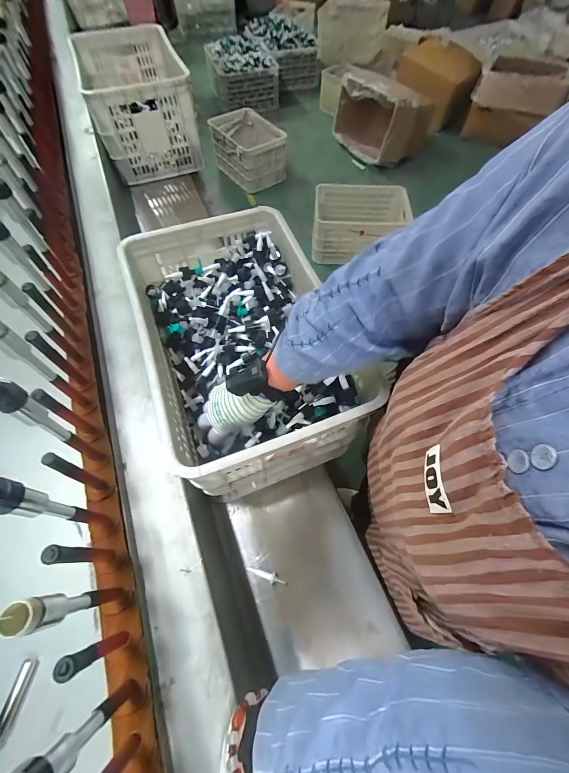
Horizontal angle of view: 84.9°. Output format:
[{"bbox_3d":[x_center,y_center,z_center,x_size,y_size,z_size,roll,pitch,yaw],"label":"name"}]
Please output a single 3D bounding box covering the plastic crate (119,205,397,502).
[{"bbox_3d":[-0.085,-0.091,0.652,0.347,0.209,0.531,-19,64,-10],"label":"plastic crate"}]

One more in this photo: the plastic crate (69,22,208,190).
[{"bbox_3d":[-0.541,-1.081,1.184,0.359,0.284,0.528,-19,64,-10],"label":"plastic crate"}]

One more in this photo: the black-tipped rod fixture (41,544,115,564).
[{"bbox_3d":[-0.245,0.208,0.384,0.012,0.145,0.017,-1,62,0],"label":"black-tipped rod fixture"}]

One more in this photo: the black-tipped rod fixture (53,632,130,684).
[{"bbox_3d":[-0.205,0.294,0.346,0.014,0.141,0.018,-24,64,-12],"label":"black-tipped rod fixture"}]

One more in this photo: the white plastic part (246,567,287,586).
[{"bbox_3d":[-0.035,0.374,0.617,0.082,0.016,0.020,21,64,11],"label":"white plastic part"}]

